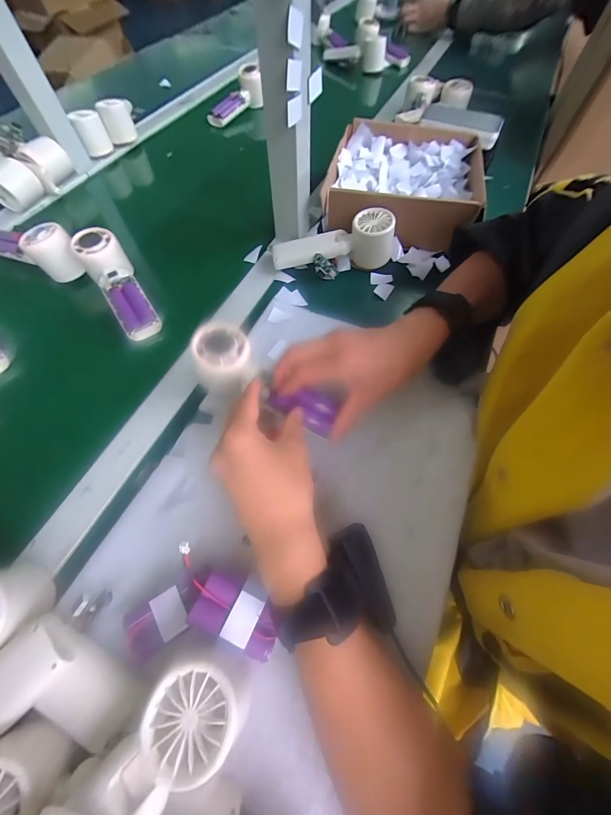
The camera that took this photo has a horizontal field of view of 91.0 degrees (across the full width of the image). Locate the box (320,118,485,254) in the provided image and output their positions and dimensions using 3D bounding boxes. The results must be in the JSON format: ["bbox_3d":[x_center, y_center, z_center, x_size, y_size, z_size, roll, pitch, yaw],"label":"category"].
[{"bbox_3d":[0.146,-0.352,0.466,0.210,0.073,0.244,12,65,6],"label":"box"}]

